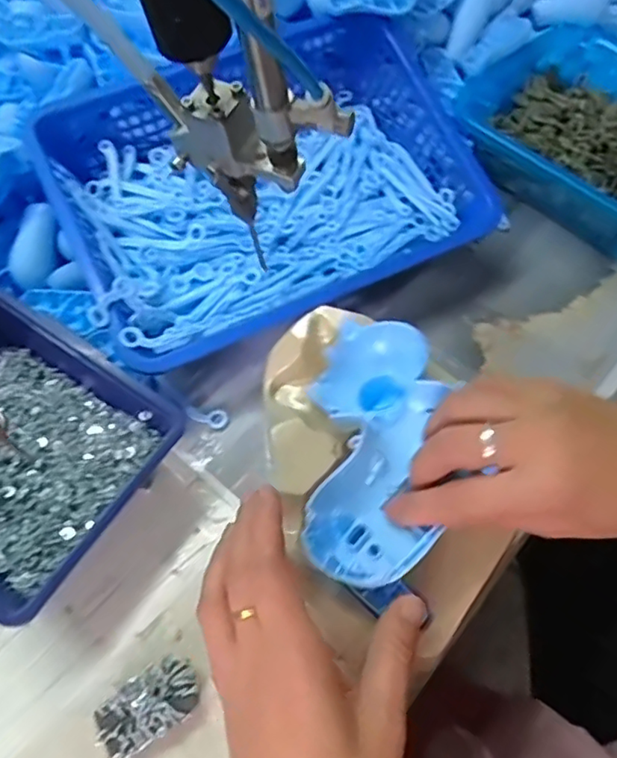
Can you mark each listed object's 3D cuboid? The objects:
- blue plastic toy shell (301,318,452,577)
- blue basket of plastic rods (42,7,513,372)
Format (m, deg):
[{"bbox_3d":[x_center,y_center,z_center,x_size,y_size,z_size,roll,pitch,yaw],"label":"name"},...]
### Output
[{"bbox_3d":[0.034,0.034,0.331,0.082,0.037,0.158,7,58,5],"label":"blue plastic toy shell"},{"bbox_3d":[-0.030,-0.150,0.440,0.295,0.072,0.218,-22,62,-12],"label":"blue basket of plastic rods"}]

